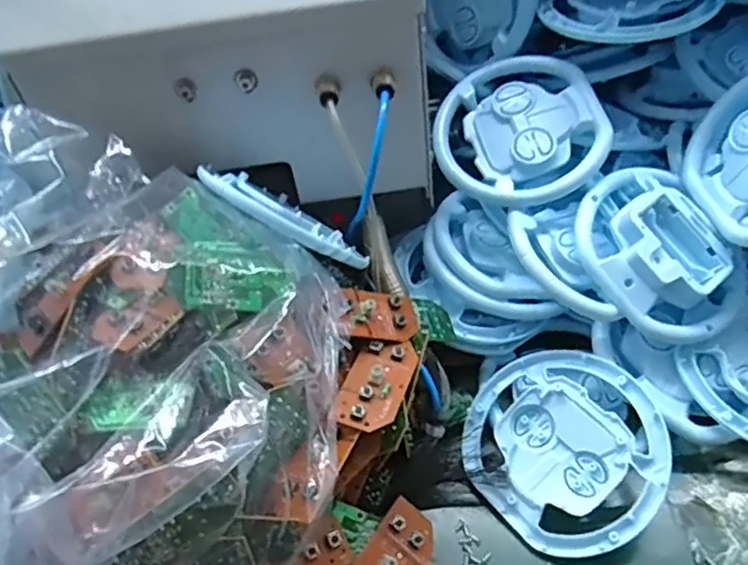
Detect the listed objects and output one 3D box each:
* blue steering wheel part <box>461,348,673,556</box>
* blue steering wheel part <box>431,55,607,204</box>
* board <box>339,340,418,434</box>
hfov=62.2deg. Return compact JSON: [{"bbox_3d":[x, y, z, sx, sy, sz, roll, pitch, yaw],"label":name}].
[{"bbox_3d":[0.101,0.088,0.334,0.100,0.009,0.103,-9,65,21],"label":"blue steering wheel part"},{"bbox_3d":[0.088,-0.093,0.382,0.098,0.021,0.098,-5,69,13],"label":"blue steering wheel part"},{"bbox_3d":[0.002,0.048,0.303,0.029,0.012,0.055,12,51,17],"label":"board"}]

